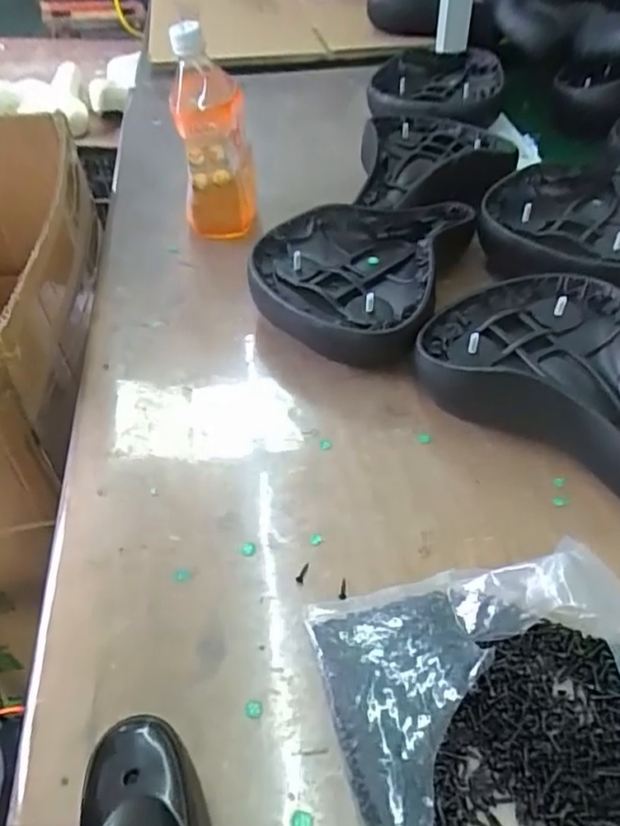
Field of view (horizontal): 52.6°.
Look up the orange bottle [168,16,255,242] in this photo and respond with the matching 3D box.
[{"bbox_3d":[-0.097,-0.266,0.638,0.071,0.213,0.070,-5,47,-3],"label":"orange bottle"}]

